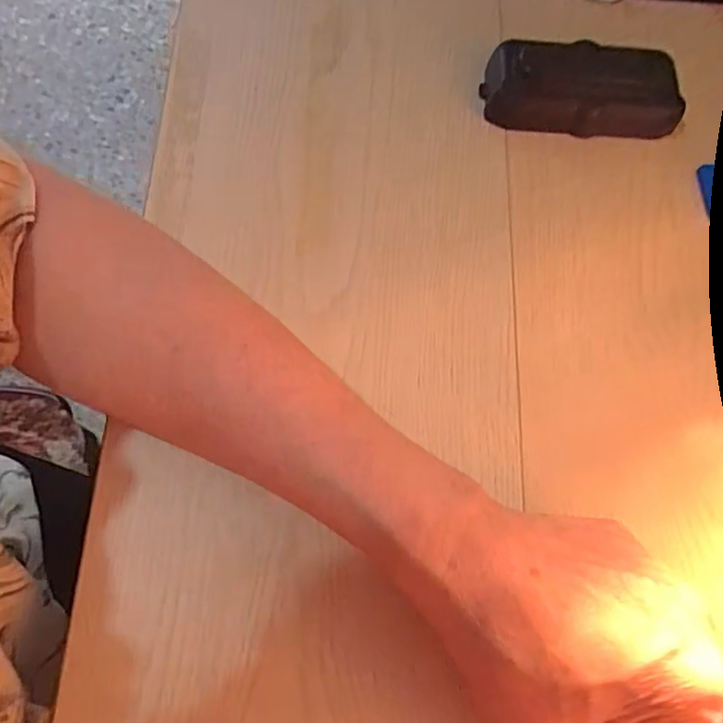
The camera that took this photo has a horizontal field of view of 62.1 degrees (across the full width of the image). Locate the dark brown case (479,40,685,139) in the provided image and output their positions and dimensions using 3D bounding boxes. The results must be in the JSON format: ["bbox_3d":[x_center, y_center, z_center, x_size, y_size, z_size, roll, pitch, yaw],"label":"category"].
[{"bbox_3d":[0.129,-0.156,0.351,0.111,0.034,0.045,7,69,0],"label":"dark brown case"}]

